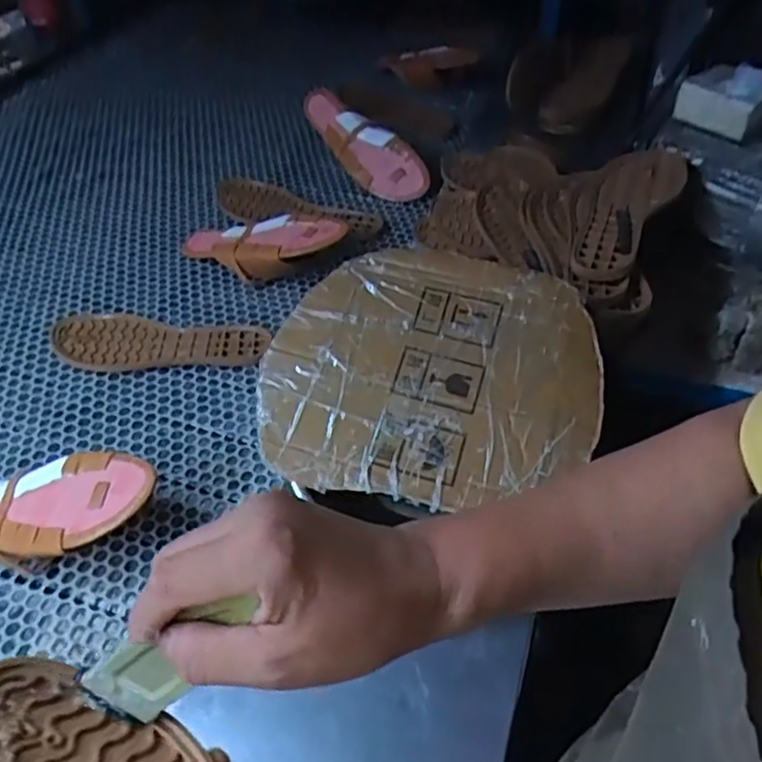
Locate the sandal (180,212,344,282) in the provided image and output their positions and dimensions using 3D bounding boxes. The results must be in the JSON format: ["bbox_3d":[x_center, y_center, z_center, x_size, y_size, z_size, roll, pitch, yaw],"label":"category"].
[{"bbox_3d":[-0.146,-0.164,0.841,0.243,0.050,0.074,2,43,29],"label":"sandal"}]

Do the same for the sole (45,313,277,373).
[{"bbox_3d":[-0.251,-0.042,0.764,0.240,0.021,0.088,4,45,4],"label":"sole"}]

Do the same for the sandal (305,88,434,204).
[{"bbox_3d":[-0.029,-0.338,0.979,0.225,0.074,0.048,42,56,14],"label":"sandal"}]

